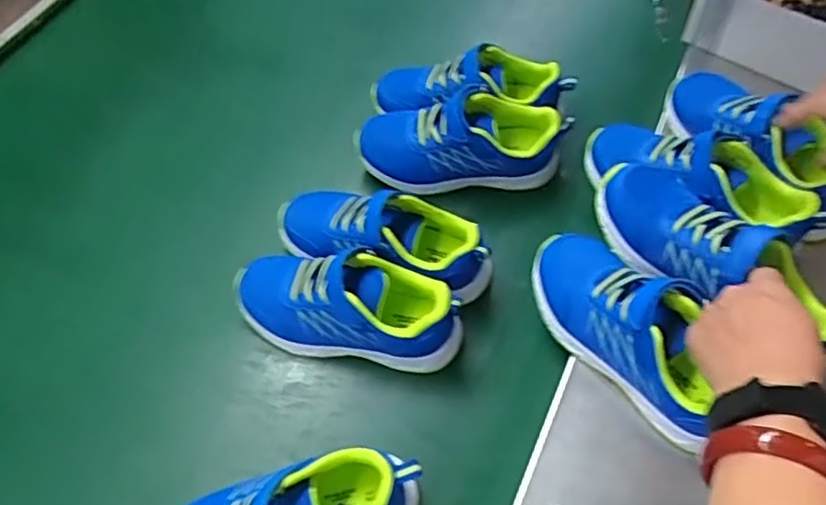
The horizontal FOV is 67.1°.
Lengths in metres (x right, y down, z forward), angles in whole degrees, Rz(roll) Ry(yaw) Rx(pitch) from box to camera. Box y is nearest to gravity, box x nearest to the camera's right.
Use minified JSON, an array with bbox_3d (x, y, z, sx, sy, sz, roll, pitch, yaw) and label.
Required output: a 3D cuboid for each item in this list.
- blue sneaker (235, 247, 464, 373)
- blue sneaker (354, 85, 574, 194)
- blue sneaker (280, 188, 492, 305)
[{"bbox_3d":[-0.058,0.046,0.539,0.198,0.078,0.075,11,60,8],"label":"blue sneaker"},{"bbox_3d":[0.047,-0.111,0.633,0.205,0.081,0.081,2,59,3],"label":"blue sneaker"},{"bbox_3d":[-0.032,-0.007,0.572,0.205,0.075,0.085,18,61,12],"label":"blue sneaker"}]

